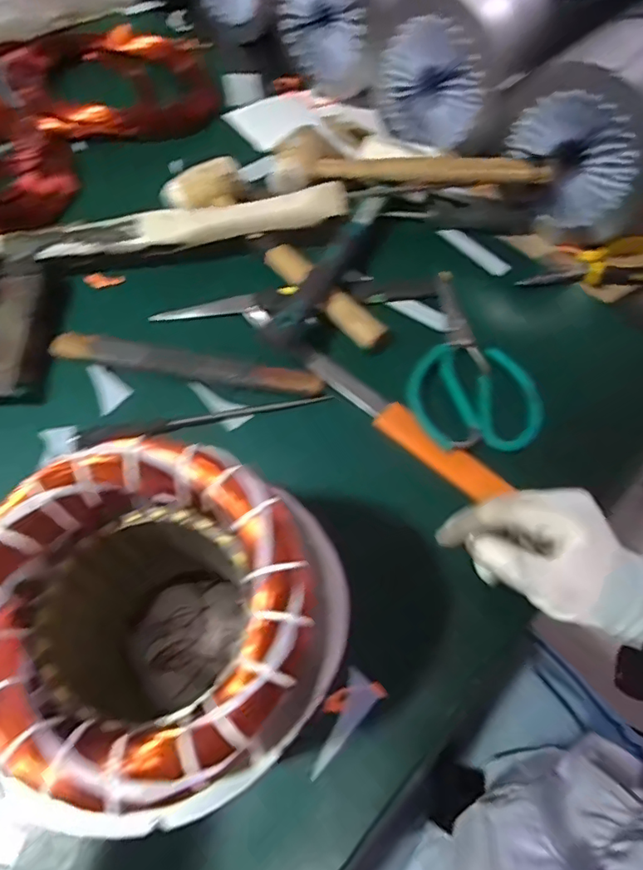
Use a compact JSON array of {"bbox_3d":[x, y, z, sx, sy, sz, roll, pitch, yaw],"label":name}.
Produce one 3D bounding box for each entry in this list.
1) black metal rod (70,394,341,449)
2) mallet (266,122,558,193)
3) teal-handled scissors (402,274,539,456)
[{"bbox_3d":[-0.092,-0.011,0.449,0.213,0.013,0.015,-10,65,-6],"label":"black metal rod"},{"bbox_3d":[0.083,-0.269,0.542,0.272,0.038,0.079,10,63,15],"label":"mallet"},{"bbox_3d":[0.136,-0.068,0.468,0.110,0.014,0.184,10,64,1],"label":"teal-handled scissors"}]

